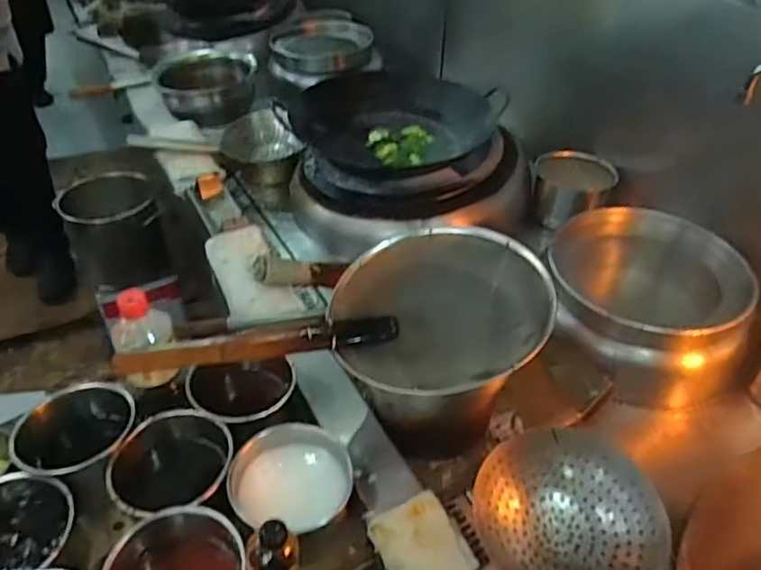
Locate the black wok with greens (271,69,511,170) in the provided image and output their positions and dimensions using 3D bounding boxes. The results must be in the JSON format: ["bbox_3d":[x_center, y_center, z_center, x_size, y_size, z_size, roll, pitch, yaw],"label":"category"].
[{"bbox_3d":[0.024,-0.389,1.374,0.366,0.112,0.420,-29,50,-32],"label":"black wok with greens"}]

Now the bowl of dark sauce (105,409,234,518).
[{"bbox_3d":[-0.270,0.250,0.797,0.155,0.084,0.139,-10,42,-14],"label":"bowl of dark sauce"}]

